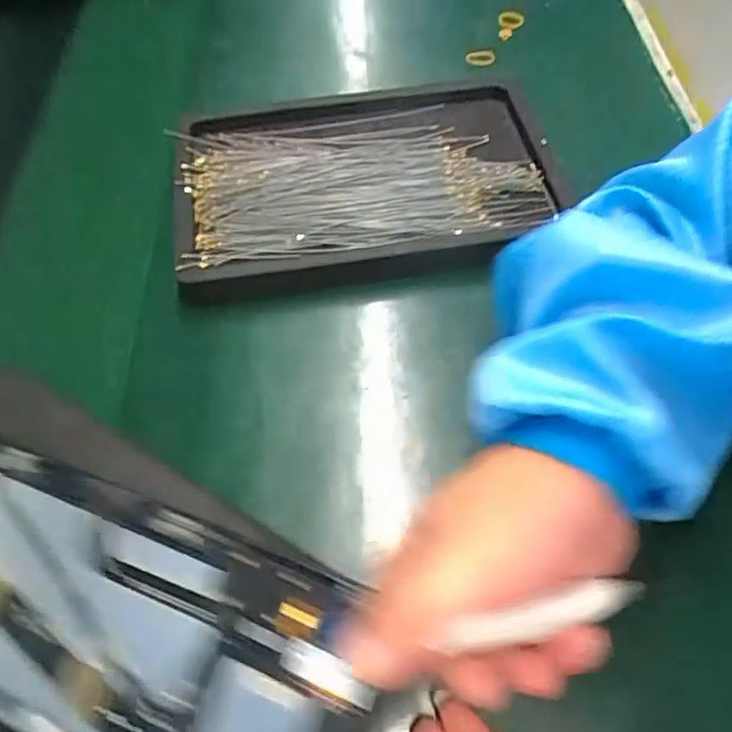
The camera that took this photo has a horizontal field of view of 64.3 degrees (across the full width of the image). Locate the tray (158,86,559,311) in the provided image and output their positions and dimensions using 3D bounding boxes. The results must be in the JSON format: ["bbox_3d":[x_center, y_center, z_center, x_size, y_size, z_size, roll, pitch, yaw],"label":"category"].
[{"bbox_3d":[-0.003,-0.124,0.393,0.246,0.036,0.165,-7,57,-2],"label":"tray"}]

